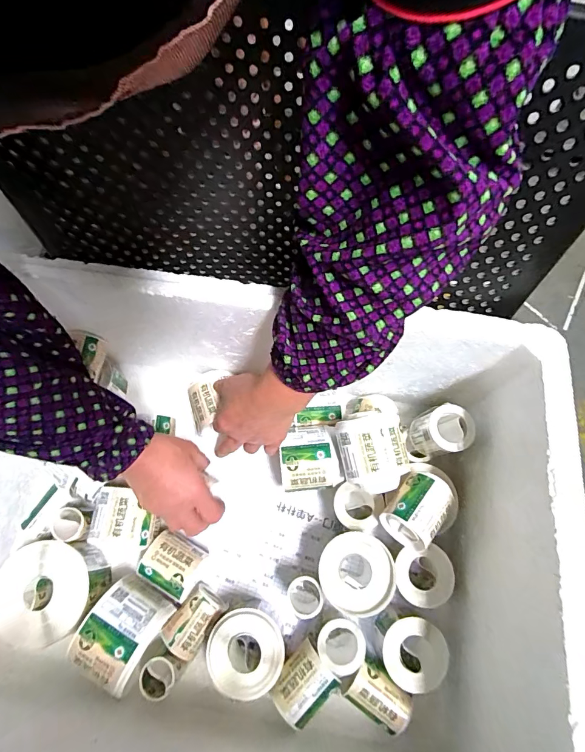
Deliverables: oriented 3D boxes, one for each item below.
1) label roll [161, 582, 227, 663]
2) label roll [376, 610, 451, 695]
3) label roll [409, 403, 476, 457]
[{"bbox_3d":[-0.106,0.264,0.425,0.043,0.043,0.062,34,77,10],"label":"label roll"},{"bbox_3d":[0.121,0.280,0.404,0.061,0.051,0.061,0,74,1],"label":"label roll"},{"bbox_3d":[0.161,0.061,0.427,0.049,0.061,0.047,0,74,1],"label":"label roll"}]

